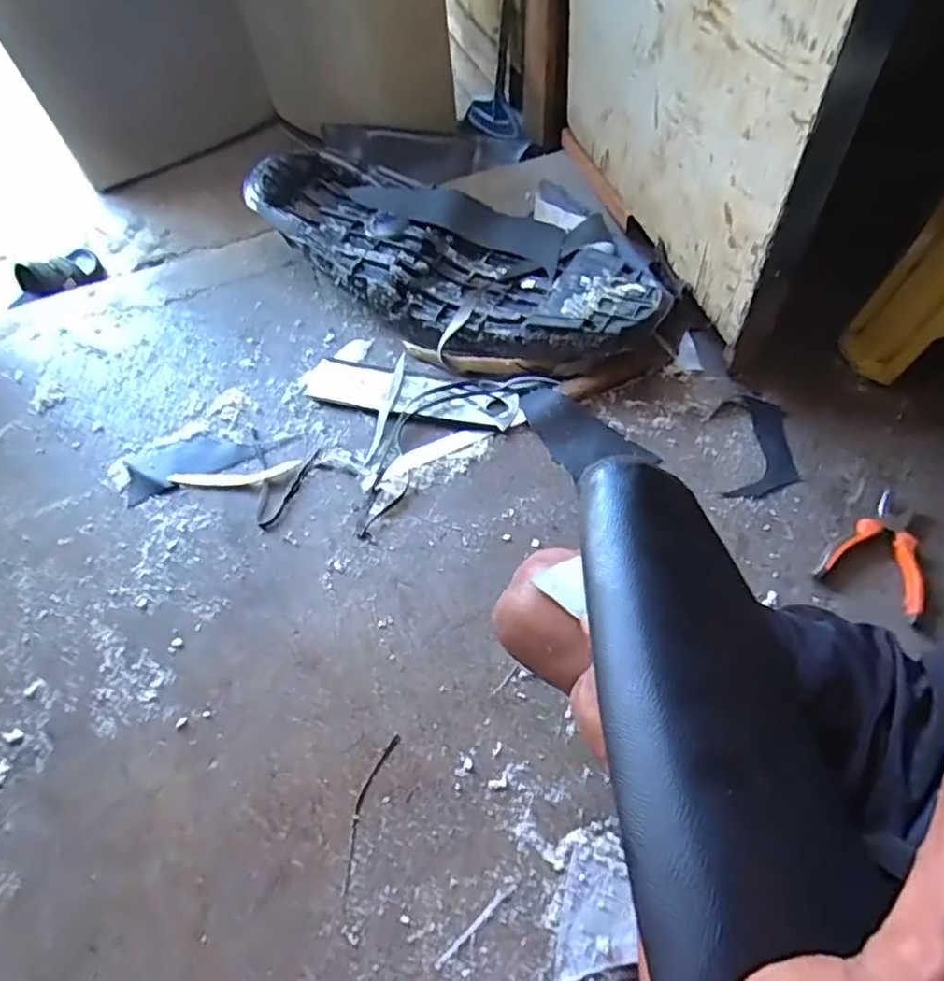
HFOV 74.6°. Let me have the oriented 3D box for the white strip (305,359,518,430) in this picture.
[{"bbox_3d":[-0.089,-0.140,0.893,0.307,0.015,0.069,12,63,10],"label":"white strip"}]

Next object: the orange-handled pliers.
[{"bbox_3d":[0.485,0.067,0.726,0.106,0.026,0.144,28,67,17],"label":"orange-handled pliers"}]

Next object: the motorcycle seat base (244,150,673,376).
[{"bbox_3d":[-0.053,-0.341,0.945,0.670,0.103,0.214,28,67,17],"label":"motorcycle seat base"}]

